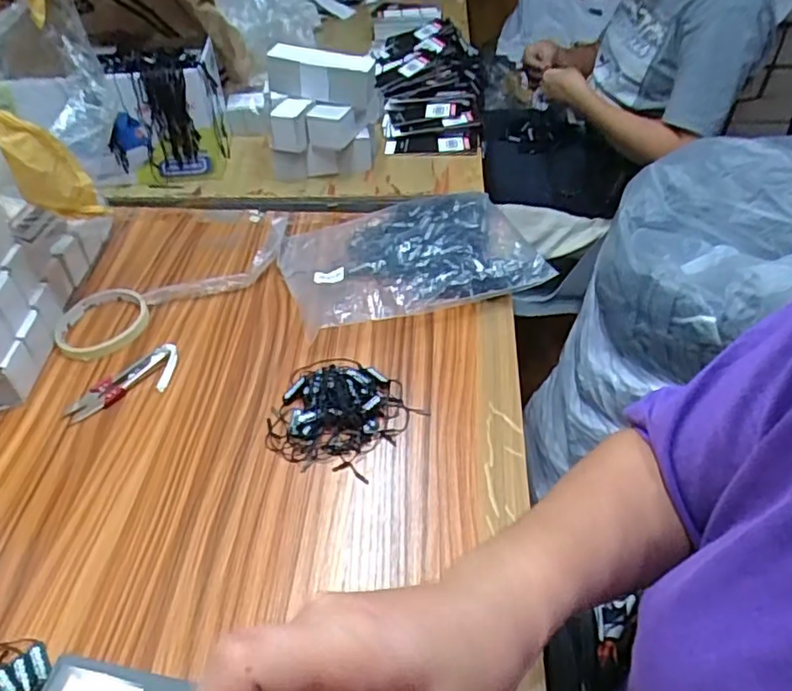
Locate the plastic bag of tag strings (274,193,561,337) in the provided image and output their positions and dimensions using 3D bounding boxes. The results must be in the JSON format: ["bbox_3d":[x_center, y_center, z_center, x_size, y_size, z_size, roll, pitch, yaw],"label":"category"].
[{"bbox_3d":[0.010,-0.096,0.646,0.243,0.046,0.192,-12,45,-10],"label":"plastic bag of tag strings"}]

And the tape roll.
[{"bbox_3d":[-0.284,-0.021,0.602,0.085,0.018,0.085,-1,44,1],"label":"tape roll"}]

